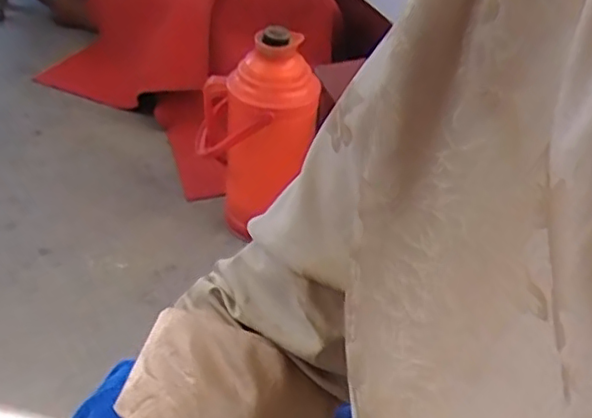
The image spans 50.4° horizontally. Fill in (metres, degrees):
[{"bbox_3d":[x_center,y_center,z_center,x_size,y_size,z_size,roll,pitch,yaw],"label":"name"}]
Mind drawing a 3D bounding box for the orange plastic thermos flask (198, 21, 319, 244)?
[{"bbox_3d":[-0.068,-0.127,1.130,0.215,0.351,0.165,1,39,-2],"label":"orange plastic thermos flask"}]

